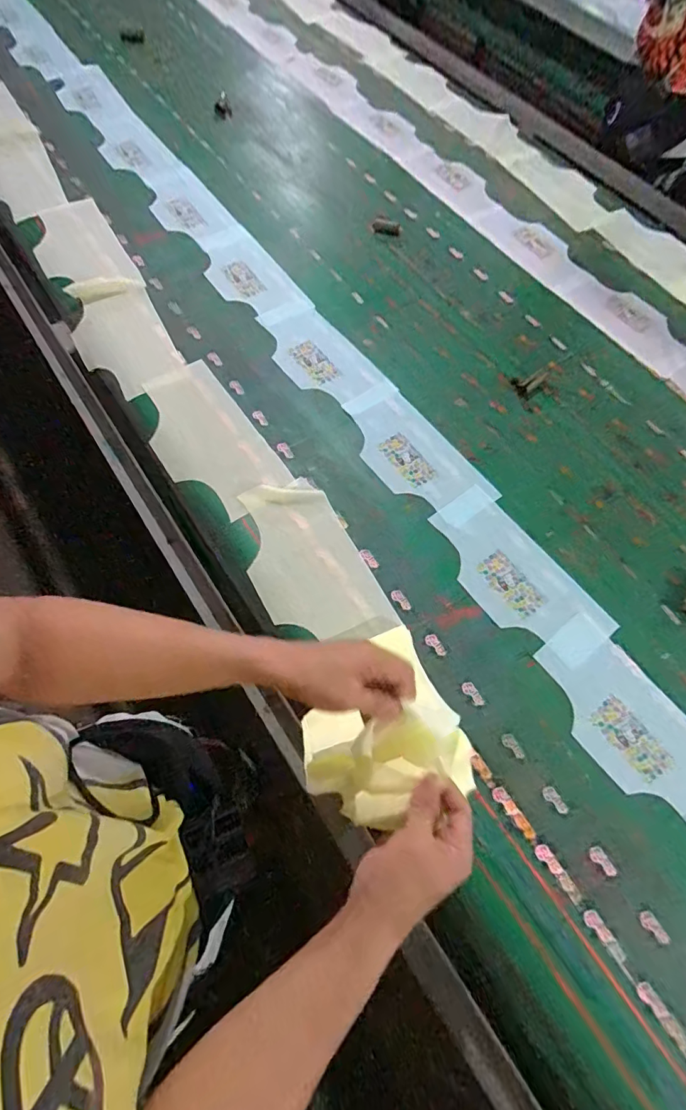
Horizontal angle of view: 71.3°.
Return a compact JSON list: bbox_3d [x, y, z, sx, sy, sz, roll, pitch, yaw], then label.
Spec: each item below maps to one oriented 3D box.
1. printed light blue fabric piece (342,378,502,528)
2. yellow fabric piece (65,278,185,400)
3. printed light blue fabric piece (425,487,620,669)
[{"bbox_3d":[0.116,-0.167,0.784,0.144,0.007,0.288,-36,72,-16],"label":"printed light blue fabric piece"},{"bbox_3d":[-0.397,-0.393,0.849,0.155,0.032,0.269,-26,69,-13],"label":"yellow fabric piece"},{"bbox_3d":[0.250,0.030,0.702,0.138,0.006,0.287,-35,72,-16],"label":"printed light blue fabric piece"}]

